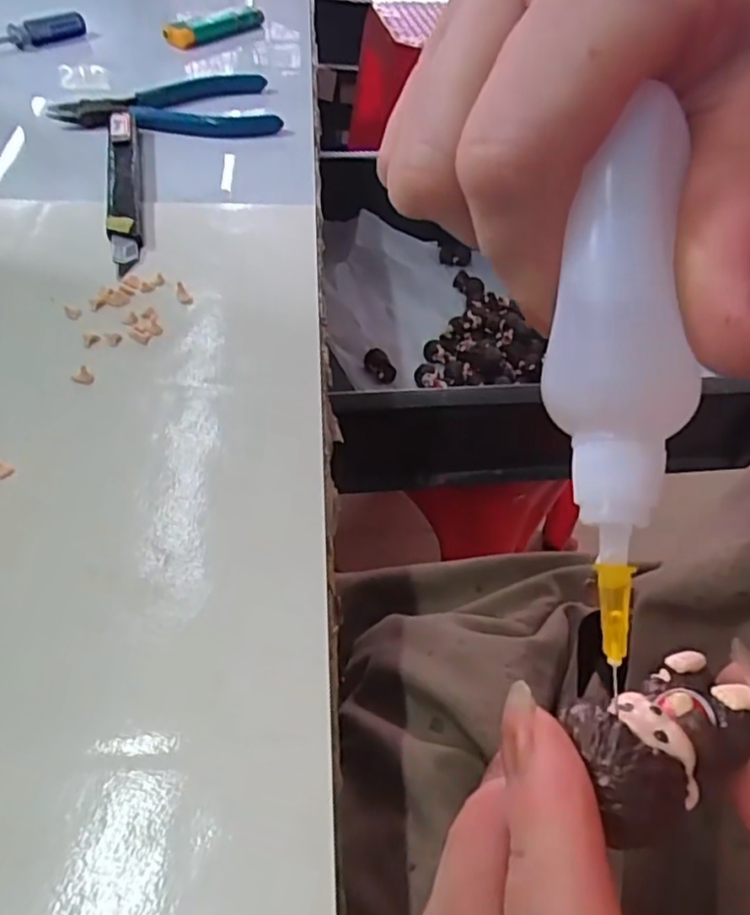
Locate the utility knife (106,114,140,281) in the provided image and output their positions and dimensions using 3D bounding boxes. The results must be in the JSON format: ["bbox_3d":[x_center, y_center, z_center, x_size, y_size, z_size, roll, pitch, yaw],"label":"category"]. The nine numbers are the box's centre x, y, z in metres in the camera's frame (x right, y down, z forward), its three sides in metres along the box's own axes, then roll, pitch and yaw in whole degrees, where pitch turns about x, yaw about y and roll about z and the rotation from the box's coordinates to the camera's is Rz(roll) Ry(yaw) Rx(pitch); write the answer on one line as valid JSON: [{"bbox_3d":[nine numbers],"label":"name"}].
[{"bbox_3d":[-0.126,-0.139,0.331,0.015,0.012,0.139,-9,51,-11],"label":"utility knife"}]

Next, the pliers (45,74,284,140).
[{"bbox_3d":[-0.121,-0.202,0.387,0.125,0.012,0.066,-13,52,-14],"label":"pliers"}]

